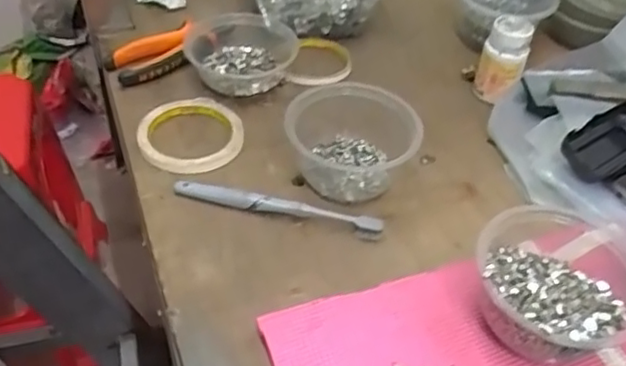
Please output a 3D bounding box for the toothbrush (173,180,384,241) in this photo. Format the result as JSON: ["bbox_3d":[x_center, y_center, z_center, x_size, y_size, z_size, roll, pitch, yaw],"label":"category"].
[{"bbox_3d":[-0.030,0.020,0.539,0.179,0.015,0.021,11,46,9],"label":"toothbrush"}]

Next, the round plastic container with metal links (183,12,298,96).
[{"bbox_3d":[-0.071,-0.139,0.665,0.117,0.032,0.107,1,46,-1],"label":"round plastic container with metal links"}]

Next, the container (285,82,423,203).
[{"bbox_3d":[0.035,-0.039,0.566,0.117,0.062,0.097,9,46,7],"label":"container"}]

